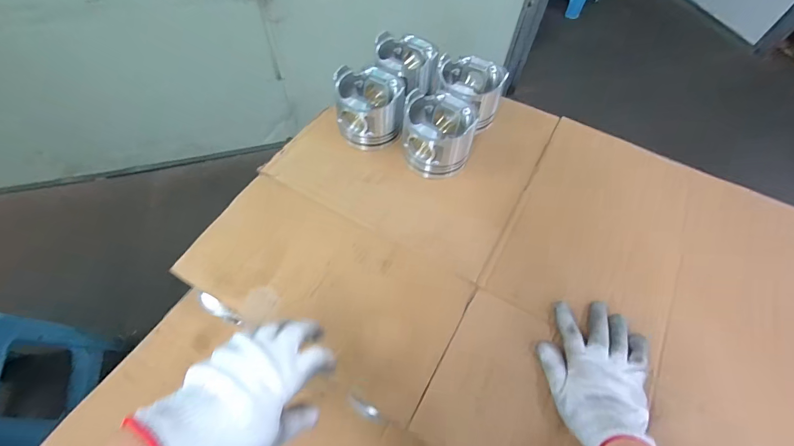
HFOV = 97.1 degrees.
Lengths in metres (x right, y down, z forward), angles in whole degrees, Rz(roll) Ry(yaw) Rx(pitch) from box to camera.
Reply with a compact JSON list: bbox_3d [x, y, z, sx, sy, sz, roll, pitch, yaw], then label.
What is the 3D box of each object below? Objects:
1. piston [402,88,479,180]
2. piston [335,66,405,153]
[{"bbox_3d":[0.067,-0.144,0.567,0.111,0.089,0.105,9,60,4],"label":"piston"},{"bbox_3d":[-0.044,-0.193,0.595,0.108,0.101,0.102,1,60,-1],"label":"piston"}]

